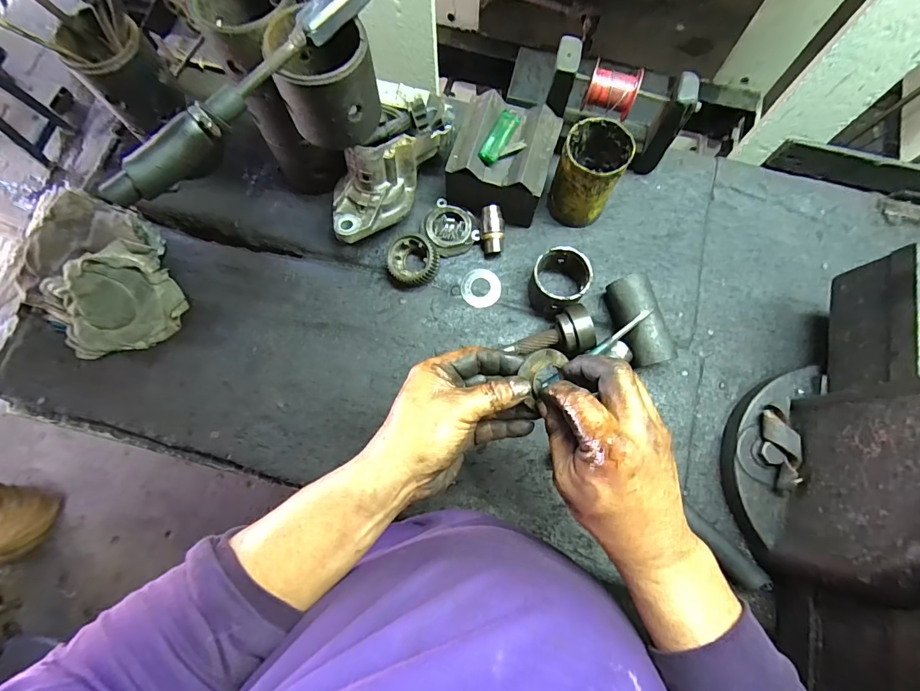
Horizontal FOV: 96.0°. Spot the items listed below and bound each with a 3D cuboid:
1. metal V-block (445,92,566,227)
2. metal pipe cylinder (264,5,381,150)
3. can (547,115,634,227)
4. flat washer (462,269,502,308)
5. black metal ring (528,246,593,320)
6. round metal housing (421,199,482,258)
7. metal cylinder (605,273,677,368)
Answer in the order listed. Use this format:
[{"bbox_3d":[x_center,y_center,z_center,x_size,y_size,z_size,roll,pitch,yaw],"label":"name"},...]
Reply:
[{"bbox_3d":[0.055,-0.234,0.535,0.120,0.094,0.133,20,76,5],"label":"metal V-block"},{"bbox_3d":[-0.121,-0.241,0.385,0.088,0.081,0.072,5,75,1],"label":"metal pipe cylinder"},{"bbox_3d":[0.159,-0.210,0.519,0.075,0.113,0.081,30,77,8],"label":"can"},{"bbox_3d":[0.028,-0.075,0.543,0.051,0.004,0.053,0,75,0],"label":"flat washer"},{"bbox_3d":[0.122,-0.076,0.511,0.068,0.055,0.073,26,76,7],"label":"black metal ring"},{"bbox_3d":[-0.014,-0.155,0.553,0.063,0.021,0.072,-38,78,-9],"label":"round metal housing"},{"bbox_3d":[0.218,-0.029,0.504,0.056,0.050,0.107,-14,75,-4],"label":"metal cylinder"}]

